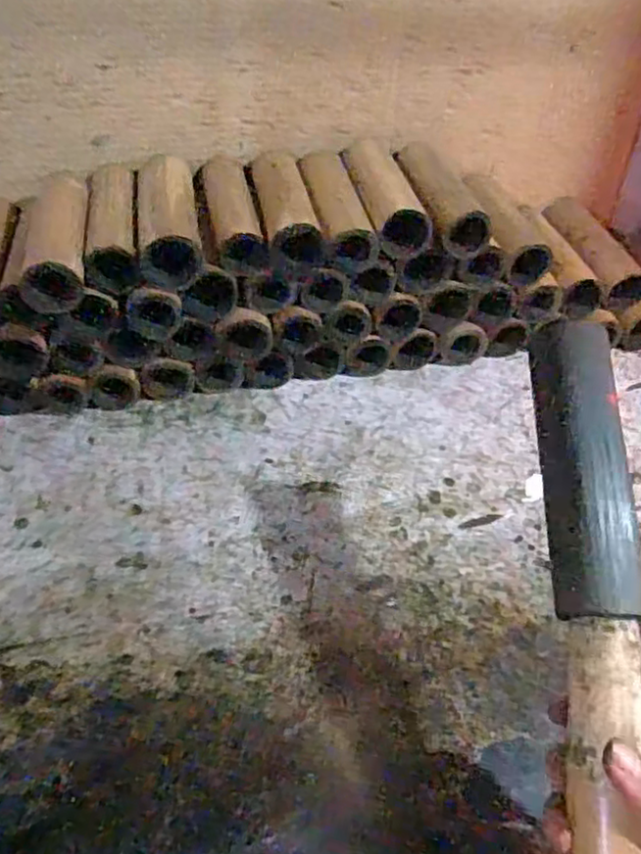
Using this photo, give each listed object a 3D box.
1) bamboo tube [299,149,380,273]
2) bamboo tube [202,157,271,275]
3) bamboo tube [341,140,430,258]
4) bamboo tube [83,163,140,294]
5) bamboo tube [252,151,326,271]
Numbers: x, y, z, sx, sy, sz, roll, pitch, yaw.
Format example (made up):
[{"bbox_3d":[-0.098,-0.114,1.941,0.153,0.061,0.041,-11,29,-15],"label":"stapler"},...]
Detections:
[{"bbox_3d":[0.013,-0.237,0.725,0.056,0.056,0.168,-7,42,-10],"label":"bamboo tube"},{"bbox_3d":[-0.093,-0.223,0.700,0.050,0.051,0.164,-7,42,-10],"label":"bamboo tube"},{"bbox_3d":[0.067,-0.253,0.731,0.062,0.056,0.173,-5,42,-8],"label":"bamboo tube"},{"bbox_3d":[-0.209,-0.207,0.682,0.052,0.052,0.168,-5,42,-8],"label":"bamboo tube"},{"bbox_3d":[-0.038,-0.232,0.708,0.054,0.060,0.177,-7,42,-10],"label":"bamboo tube"}]

